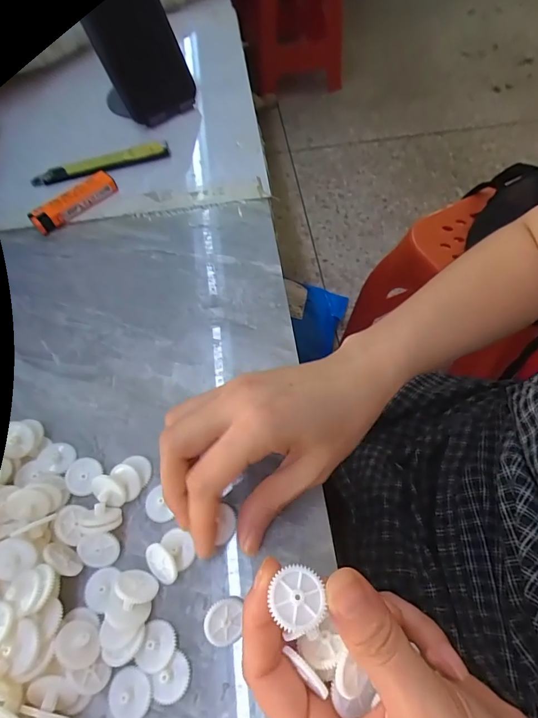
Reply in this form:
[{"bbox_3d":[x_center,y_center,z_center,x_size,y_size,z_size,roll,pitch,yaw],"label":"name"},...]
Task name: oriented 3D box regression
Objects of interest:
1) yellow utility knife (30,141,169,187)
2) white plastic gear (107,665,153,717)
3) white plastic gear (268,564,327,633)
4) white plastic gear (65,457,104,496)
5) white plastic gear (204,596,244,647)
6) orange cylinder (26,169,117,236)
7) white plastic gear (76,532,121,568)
[{"bbox_3d":[-0.162,-0.190,0.388,0.128,0.012,0.021,-17,61,-6],"label":"yellow utility knife"},{"bbox_3d":[-0.068,0.163,0.193,0.021,0.004,0.021,-2,61,3],"label":"white plastic gear"},{"bbox_3d":[0.011,0.089,0.150,0.019,0.005,0.021,0,61,4],"label":"white plastic gear"},{"bbox_3d":[-0.114,0.071,0.245,0.020,0.007,0.022,-2,61,3],"label":"white plastic gear"},{"bbox_3d":[-0.024,0.134,0.206,0.018,0.007,0.022,6,78,-13],"label":"white plastic gear"},{"bbox_3d":[-0.177,-0.142,0.363,0.080,0.016,0.022,-41,66,-18],"label":"orange cylinder"},{"bbox_3d":[-0.095,0.105,0.222,0.022,0.004,0.021,-2,105,-5],"label":"white plastic gear"}]

